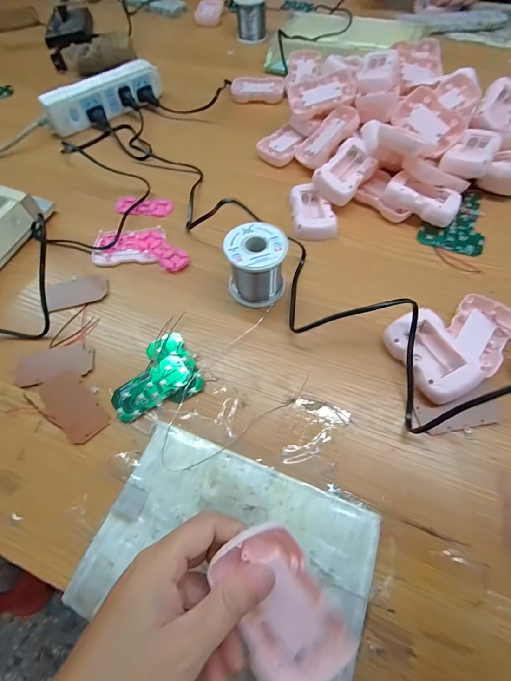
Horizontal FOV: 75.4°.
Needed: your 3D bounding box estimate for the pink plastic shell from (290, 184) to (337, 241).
[{"bbox_3d":[0.072,-0.160,0.417,0.052,0.020,0.082,-5,62,0],"label":"pink plastic shell"}]

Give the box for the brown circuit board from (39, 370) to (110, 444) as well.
[{"bbox_3d":[-0.174,0.061,0.312,0.040,0.004,0.077,-41,68,-17],"label":"brown circuit board"}]

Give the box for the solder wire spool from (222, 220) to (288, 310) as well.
[{"bbox_3d":[0.001,-0.078,0.349,0.059,0.065,0.058,-1,62,2],"label":"solder wire spool"}]

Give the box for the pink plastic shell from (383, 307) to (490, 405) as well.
[{"bbox_3d":[0.163,0.015,0.309,0.051,0.022,0.084,-32,60,12],"label":"pink plastic shell"}]

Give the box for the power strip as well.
[{"bbox_3d":[-0.243,-0.396,0.530,0.190,0.052,0.032,-37,67,-16],"label":"power strip"}]

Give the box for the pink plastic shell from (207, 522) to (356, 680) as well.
[{"bbox_3d":[0.013,0.154,0.190,0.056,0.020,0.090,-33,80,-5],"label":"pink plastic shell"}]

